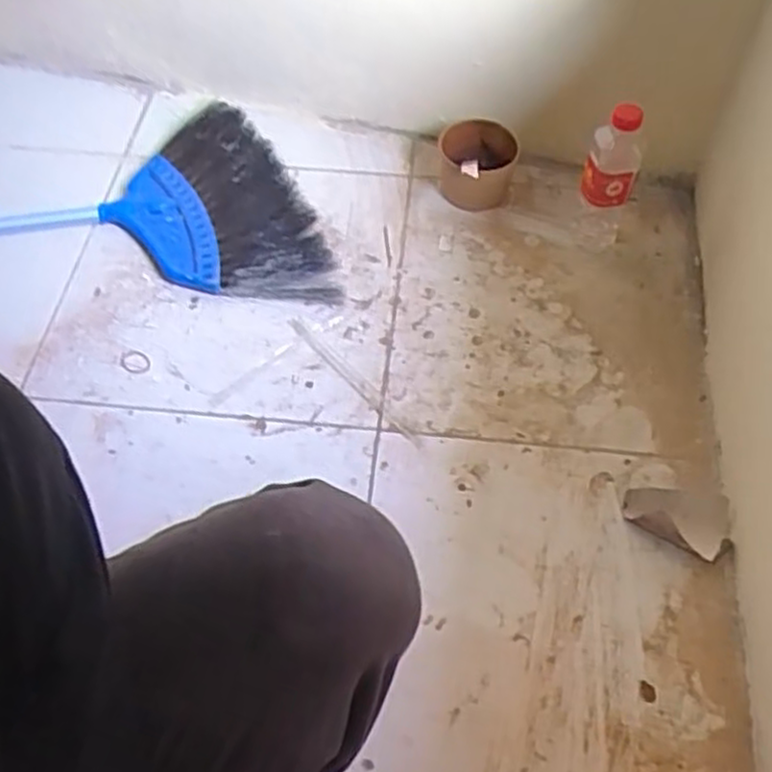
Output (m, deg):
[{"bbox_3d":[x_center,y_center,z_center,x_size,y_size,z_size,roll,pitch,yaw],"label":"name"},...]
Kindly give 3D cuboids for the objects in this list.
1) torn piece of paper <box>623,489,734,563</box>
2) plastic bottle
[{"bbox_3d":[0.294,0.139,0.758,0.099,0.022,0.067,4,57,2],"label":"torn piece of paper"},{"bbox_3d":[0.269,-0.247,0.915,0.064,0.190,0.054,19,59,12],"label":"plastic bottle"}]

